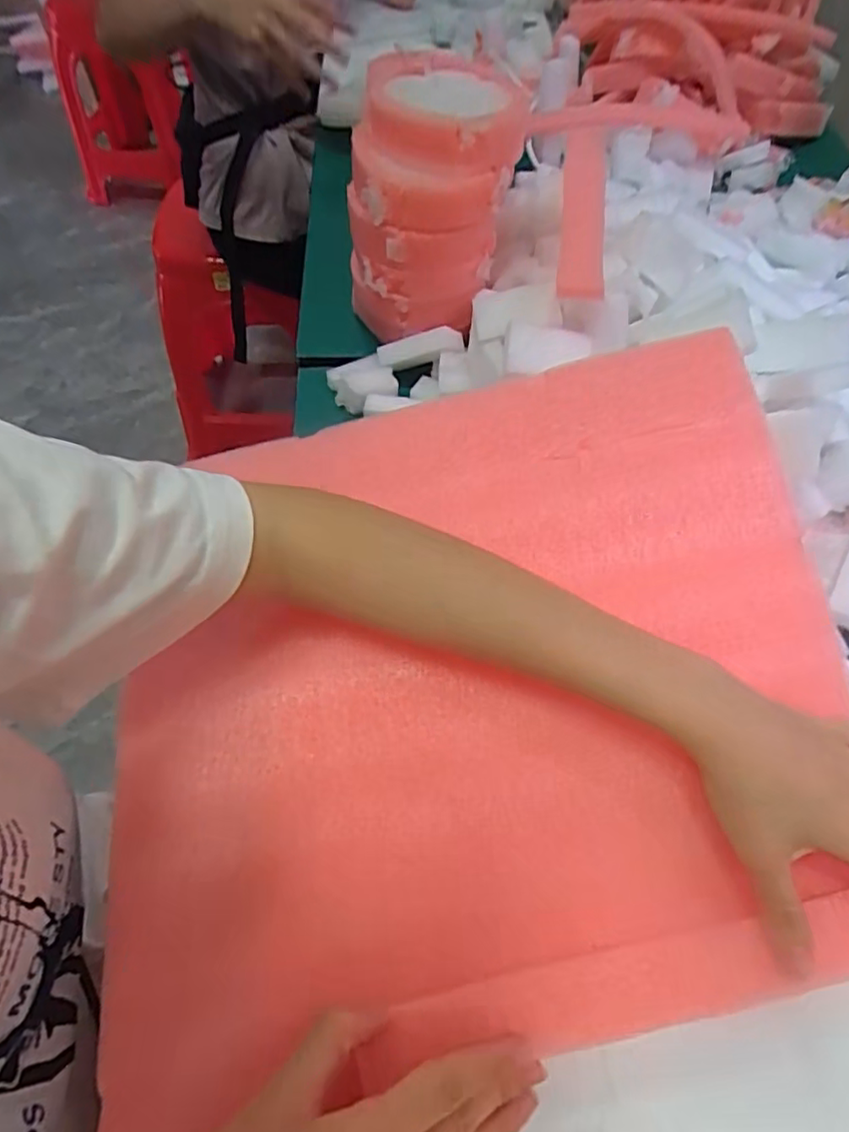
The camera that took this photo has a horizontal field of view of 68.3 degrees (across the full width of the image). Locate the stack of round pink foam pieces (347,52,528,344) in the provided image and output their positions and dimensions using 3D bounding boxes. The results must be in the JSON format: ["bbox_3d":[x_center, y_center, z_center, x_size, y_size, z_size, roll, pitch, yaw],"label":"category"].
[{"bbox_3d":[-0.001,-0.254,0.446,0.118,0.149,0.113,-5,58,-5],"label":"stack of round pink foam pieces"}]

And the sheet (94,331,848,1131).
[{"bbox_3d":[0.032,0.046,0.318,0.368,0.040,0.328,-11,69,-2],"label":"sheet"}]

